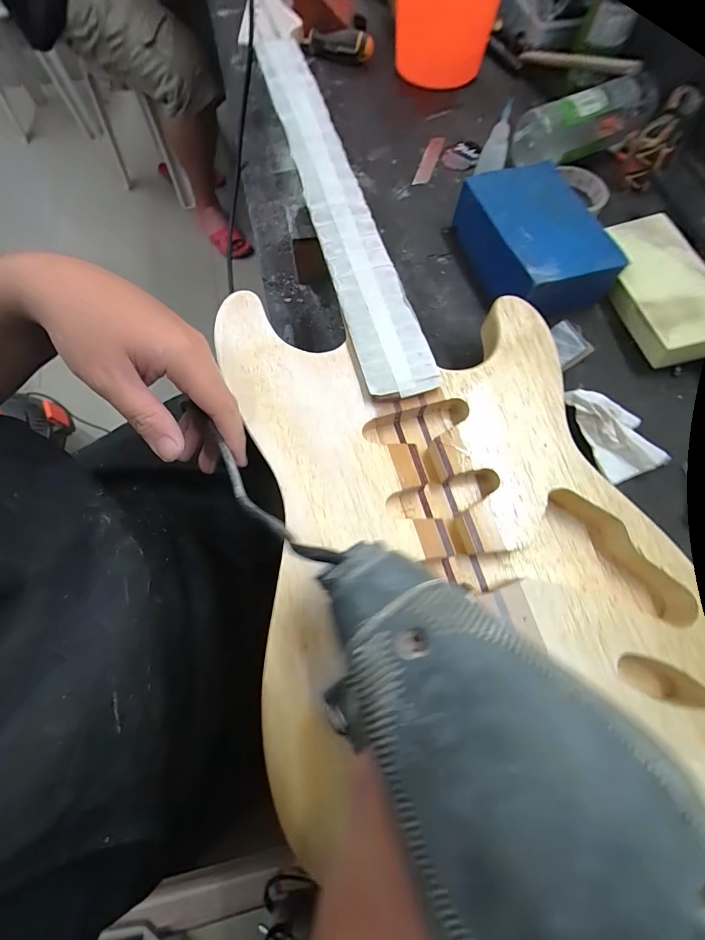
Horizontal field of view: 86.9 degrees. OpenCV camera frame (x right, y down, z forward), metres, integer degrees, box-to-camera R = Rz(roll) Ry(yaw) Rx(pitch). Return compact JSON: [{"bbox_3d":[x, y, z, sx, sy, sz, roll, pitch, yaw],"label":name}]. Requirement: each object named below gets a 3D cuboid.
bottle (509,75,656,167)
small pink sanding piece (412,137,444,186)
[{"bbox_3d":[0.289,-0.427,0.453,0.177,0.053,0.059,-22,70,-8],"label":"bottle"},{"bbox_3d":[0.101,-0.407,0.484,0.019,0.009,0.092,18,70,7],"label":"small pink sanding piece"}]

